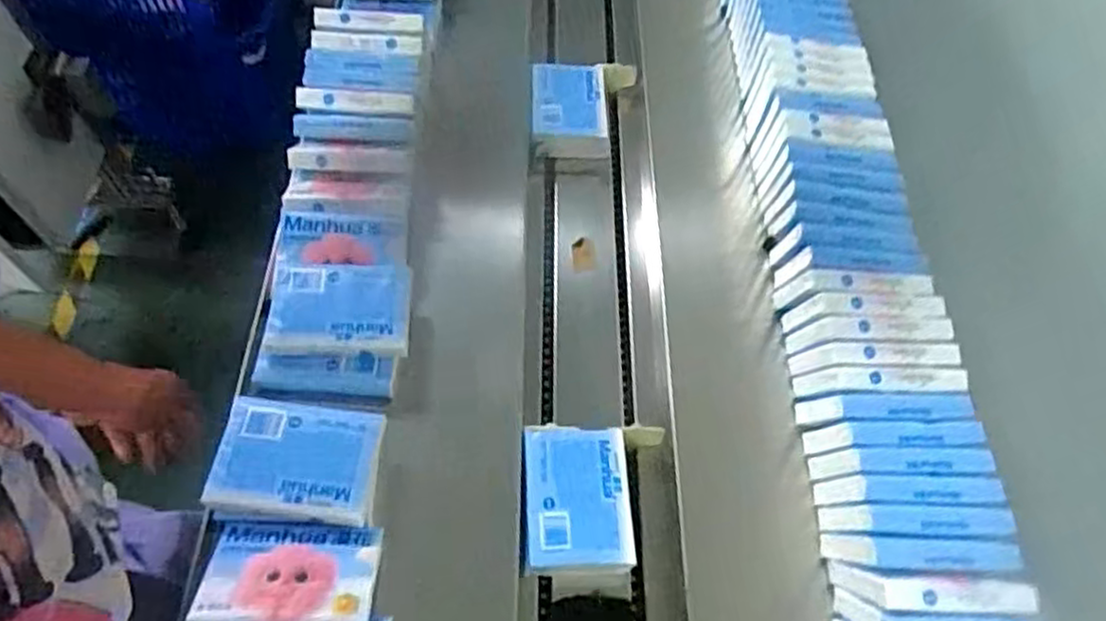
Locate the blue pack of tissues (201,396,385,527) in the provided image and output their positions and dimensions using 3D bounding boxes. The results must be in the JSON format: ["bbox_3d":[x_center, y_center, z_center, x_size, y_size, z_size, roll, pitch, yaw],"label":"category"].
[{"bbox_3d":[-0.195,0.118,0.580,0.119,0.045,0.087,6,59,0],"label":"blue pack of tissues"}]

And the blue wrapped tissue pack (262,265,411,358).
[{"bbox_3d":[-0.189,-0.001,0.666,0.122,0.030,0.085,0,60,-3],"label":"blue wrapped tissue pack"}]

